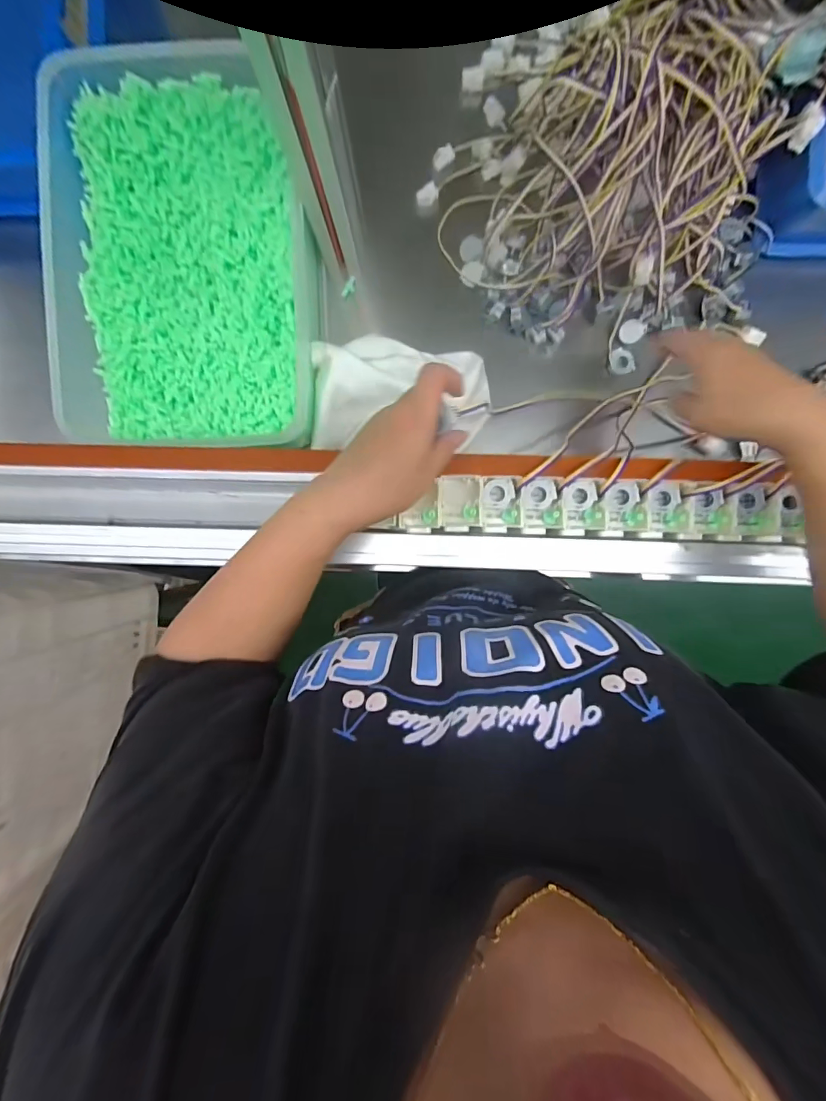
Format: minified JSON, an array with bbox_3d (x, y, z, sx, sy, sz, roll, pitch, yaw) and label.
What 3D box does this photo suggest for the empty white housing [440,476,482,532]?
[{"bbox_3d":[0.041,-0.041,0.380,0.035,0.018,0.047,-4,92,2],"label":"empty white housing"}]

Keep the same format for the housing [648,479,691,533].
[{"bbox_3d":[0.216,-0.038,0.381,0.035,0.033,0.043,-1,92,2],"label":"housing"}]

